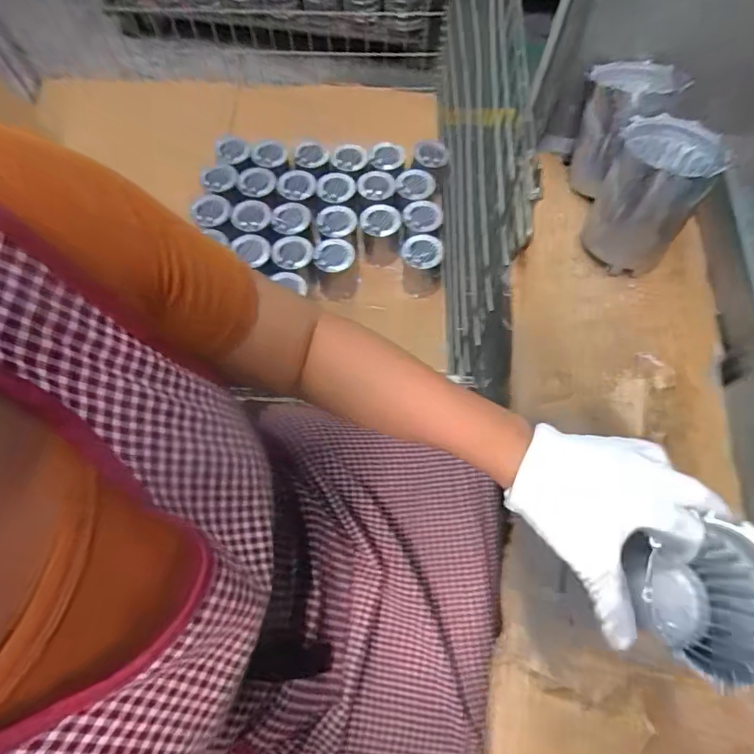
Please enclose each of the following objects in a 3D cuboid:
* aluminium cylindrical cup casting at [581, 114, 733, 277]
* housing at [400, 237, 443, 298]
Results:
[{"bbox_3d":[0.272,-0.182,0.493,0.091,0.112,0.110,25,70,11],"label":"aluminium cylindrical cup casting"},{"bbox_3d":[0.102,-0.251,1.100,0.094,0.112,0.097,3,67,2],"label":"housing"}]

